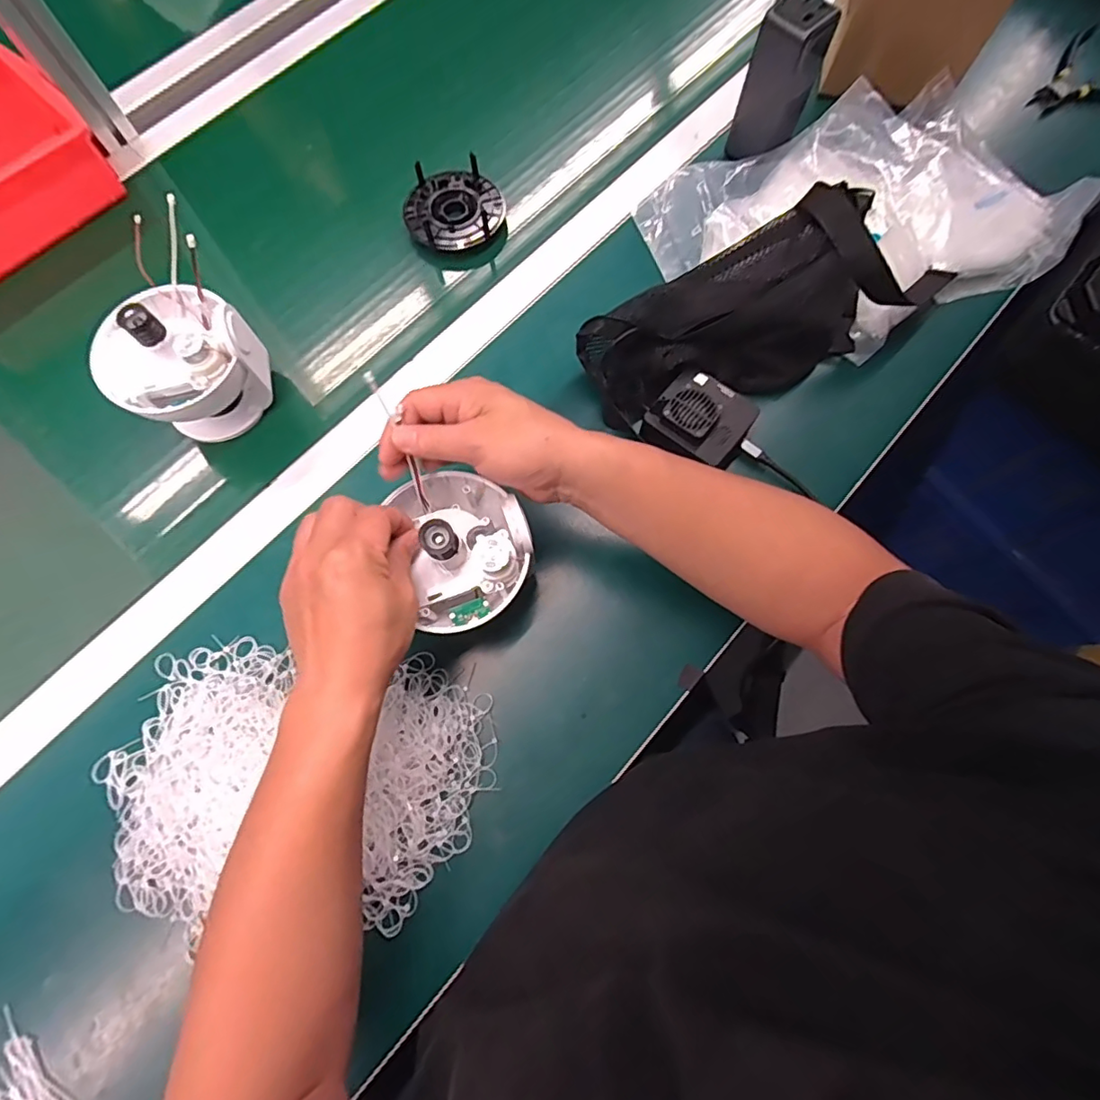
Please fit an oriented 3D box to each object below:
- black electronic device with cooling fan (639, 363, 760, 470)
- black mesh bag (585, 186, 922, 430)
[{"bbox_3d":[0.131,-0.112,0.480,0.080,0.043,0.073,39,77,11],"label":"black electronic device with cooling fan"},{"bbox_3d":[0.166,-0.203,0.480,0.270,0.100,0.115,-26,75,-7],"label":"black mesh bag"}]

